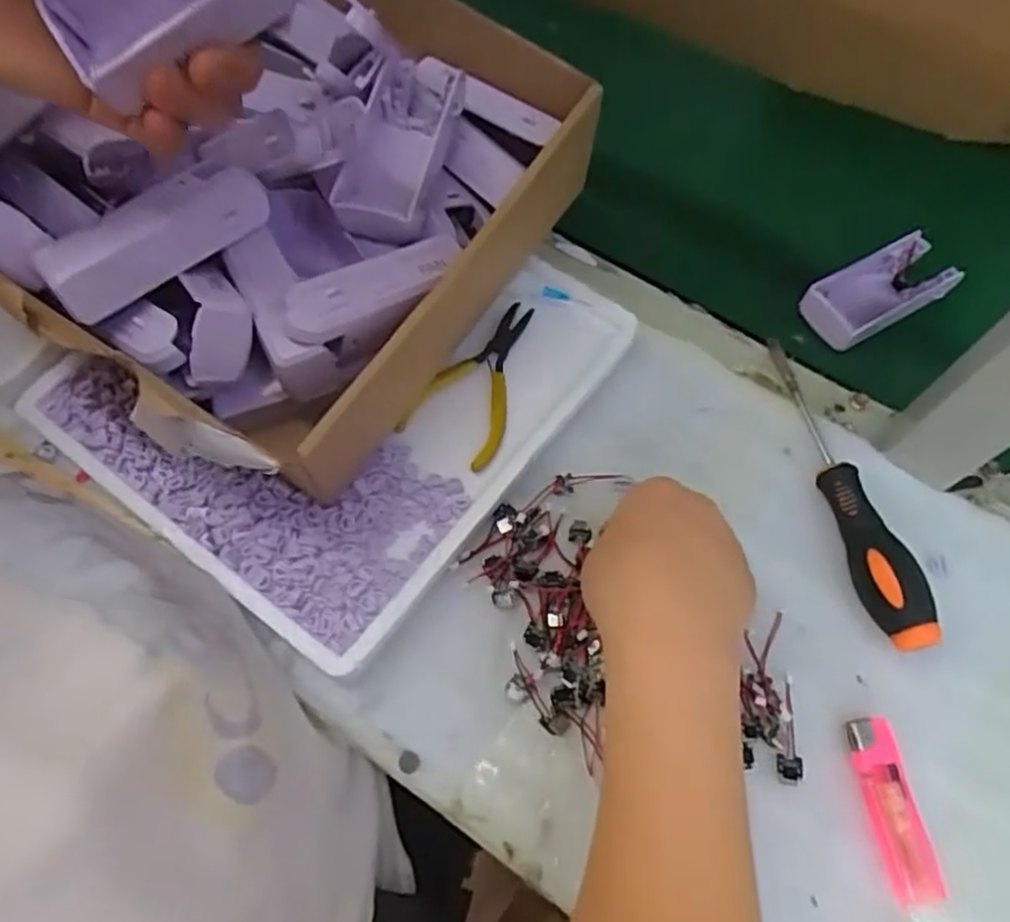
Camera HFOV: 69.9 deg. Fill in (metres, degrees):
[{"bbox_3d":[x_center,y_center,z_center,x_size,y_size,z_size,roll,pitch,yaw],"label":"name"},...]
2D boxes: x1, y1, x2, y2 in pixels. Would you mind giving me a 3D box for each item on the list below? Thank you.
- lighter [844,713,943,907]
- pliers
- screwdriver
[{"bbox_3d":[0.186,0.167,0.348,0.025,0.011,0.080,-8,65,-5],"label":"lighter"},{"bbox_3d":[-0.011,-0.051,0.432,0.056,0.011,0.111,26,67,11],"label":"pliers"},{"bbox_3d":[0.196,0.009,0.415,0.031,0.034,0.197,-3,65,-3],"label":"screwdriver"}]

